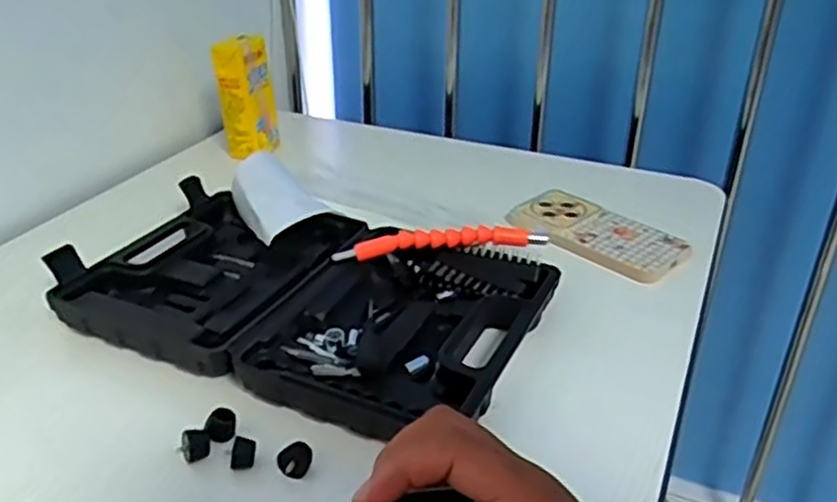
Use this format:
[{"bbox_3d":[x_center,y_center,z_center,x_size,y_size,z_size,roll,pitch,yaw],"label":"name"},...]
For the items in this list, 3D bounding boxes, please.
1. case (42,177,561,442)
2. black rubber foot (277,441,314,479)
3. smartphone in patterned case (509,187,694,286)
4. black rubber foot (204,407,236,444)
[{"bbox_3d":[-0.090,0.032,0.564,0.352,0.037,0.213,14,32,22],"label":"case"},{"bbox_3d":[-0.072,0.123,0.427,0.020,0.016,0.014,-7,30,-13],"label":"black rubber foot"},{"bbox_3d":[0.158,-0.018,0.658,0.154,0.012,0.079,27,44,36],"label":"smartphone in patterned case"},{"bbox_3d":[-0.121,0.108,0.450,0.018,0.016,0.015,-10,31,-17],"label":"black rubber foot"}]

